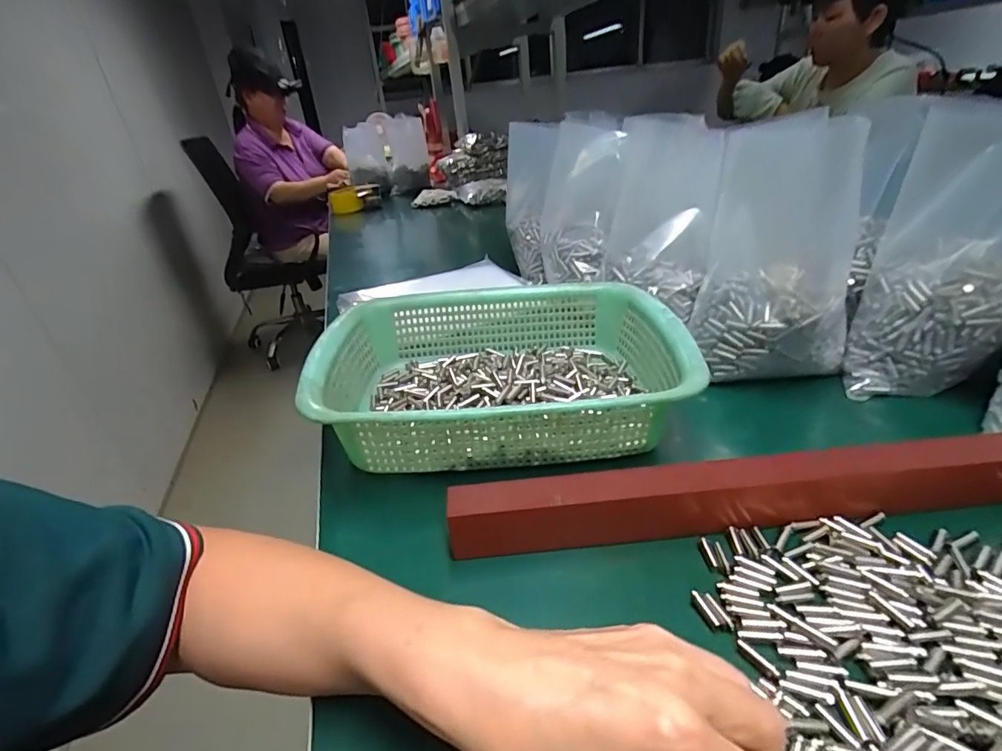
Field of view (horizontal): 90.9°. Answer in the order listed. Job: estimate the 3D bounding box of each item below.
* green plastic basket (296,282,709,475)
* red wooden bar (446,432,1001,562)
[{"bbox_3d":[0.000,-0.006,0.427,0.285,0.074,0.219,-7,27,-1],"label":"green plastic basket"},{"bbox_3d":[0.164,0.072,0.309,0.388,0.039,0.032,-7,27,-2],"label":"red wooden bar"}]

